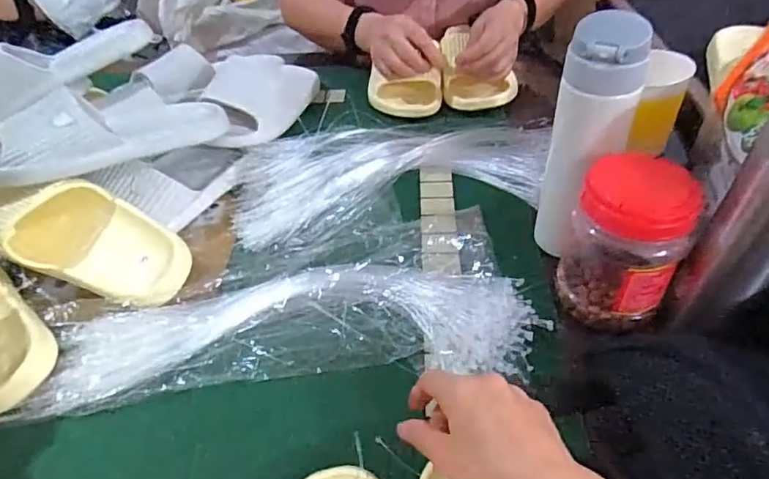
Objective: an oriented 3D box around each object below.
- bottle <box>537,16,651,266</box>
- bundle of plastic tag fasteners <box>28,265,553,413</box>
[{"bbox_3d":[0.179,-0.081,0.476,0.055,0.217,0.057,-19,44,-13],"label":"bottle"},{"bbox_3d":[-0.077,0.074,0.479,0.413,0.020,0.119,-6,43,0],"label":"bundle of plastic tag fasteners"}]

